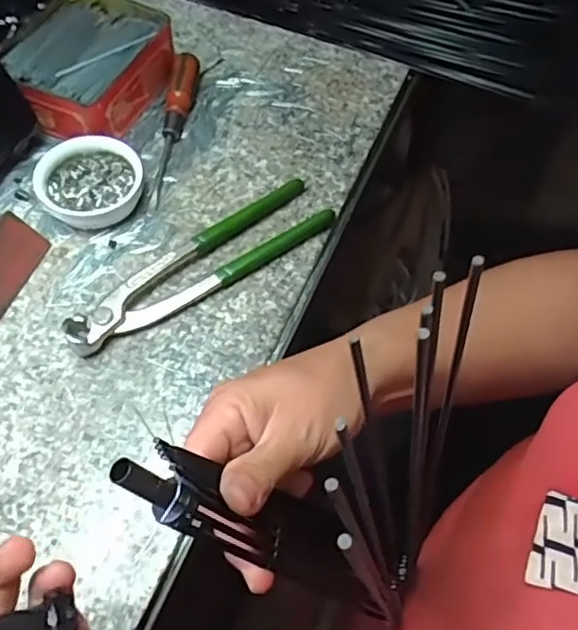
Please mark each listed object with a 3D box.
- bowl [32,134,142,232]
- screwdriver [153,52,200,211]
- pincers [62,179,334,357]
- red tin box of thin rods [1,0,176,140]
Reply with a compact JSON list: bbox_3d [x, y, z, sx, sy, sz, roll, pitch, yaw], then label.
[{"bbox_3d":[-0.143,-0.095,0.450,0.071,0.027,0.064,-30,65,-19],"label":"bowl"},{"bbox_3d":[-0.092,-0.147,0.486,0.020,0.023,0.142,7,59,1],"label":"screwdriver"},{"bbox_3d":[-0.060,-0.036,0.423,0.193,0.015,0.044,-30,65,-19],"label":"pincers"},{"bbox_3d":[-0.160,-0.198,0.497,0.110,0.043,0.125,24,61,11],"label":"red tin box of thin rods"}]

